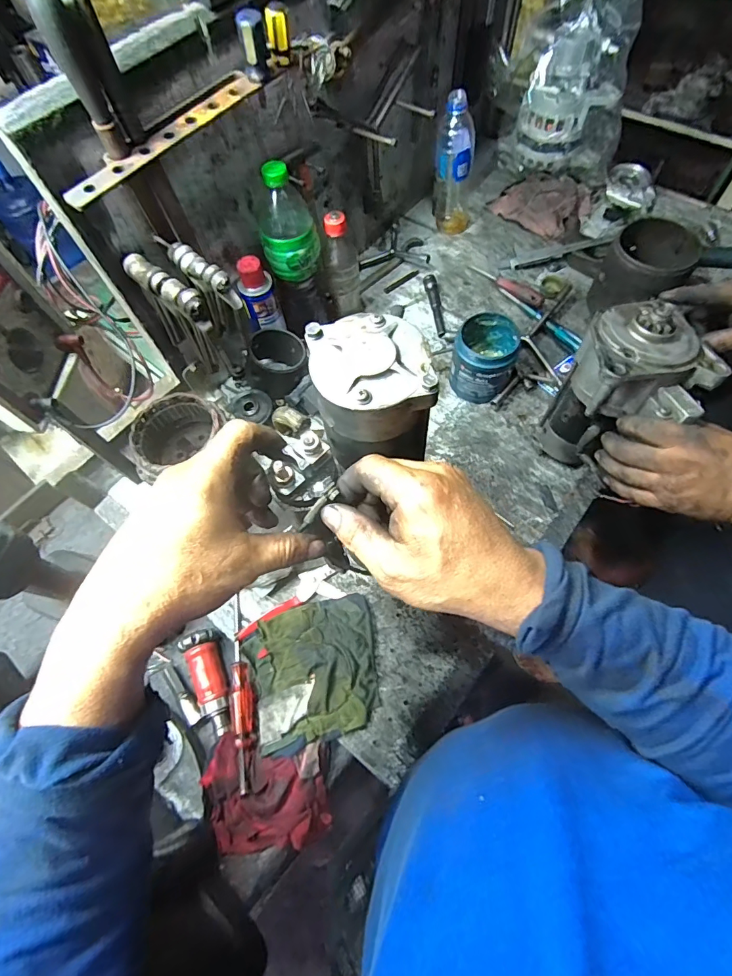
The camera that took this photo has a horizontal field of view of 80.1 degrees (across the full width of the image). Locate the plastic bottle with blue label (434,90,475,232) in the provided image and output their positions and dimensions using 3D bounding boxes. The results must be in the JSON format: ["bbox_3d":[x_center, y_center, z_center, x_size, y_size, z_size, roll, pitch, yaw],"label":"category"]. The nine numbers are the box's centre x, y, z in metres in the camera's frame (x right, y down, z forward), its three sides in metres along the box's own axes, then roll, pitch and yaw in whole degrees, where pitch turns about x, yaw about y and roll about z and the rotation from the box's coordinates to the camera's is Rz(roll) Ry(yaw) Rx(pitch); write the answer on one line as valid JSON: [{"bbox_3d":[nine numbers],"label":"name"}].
[{"bbox_3d":[0.159,-0.568,0.765,0.066,0.214,0.080,10,65,8],"label":"plastic bottle with blue label"}]

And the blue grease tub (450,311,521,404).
[{"bbox_3d":[0.178,-0.193,0.658,0.085,0.092,0.094,26,68,15],"label":"blue grease tub"}]

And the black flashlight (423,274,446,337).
[{"bbox_3d":[0.122,-0.320,0.761,0.022,0.019,0.130,-9,64,-1],"label":"black flashlight"}]

